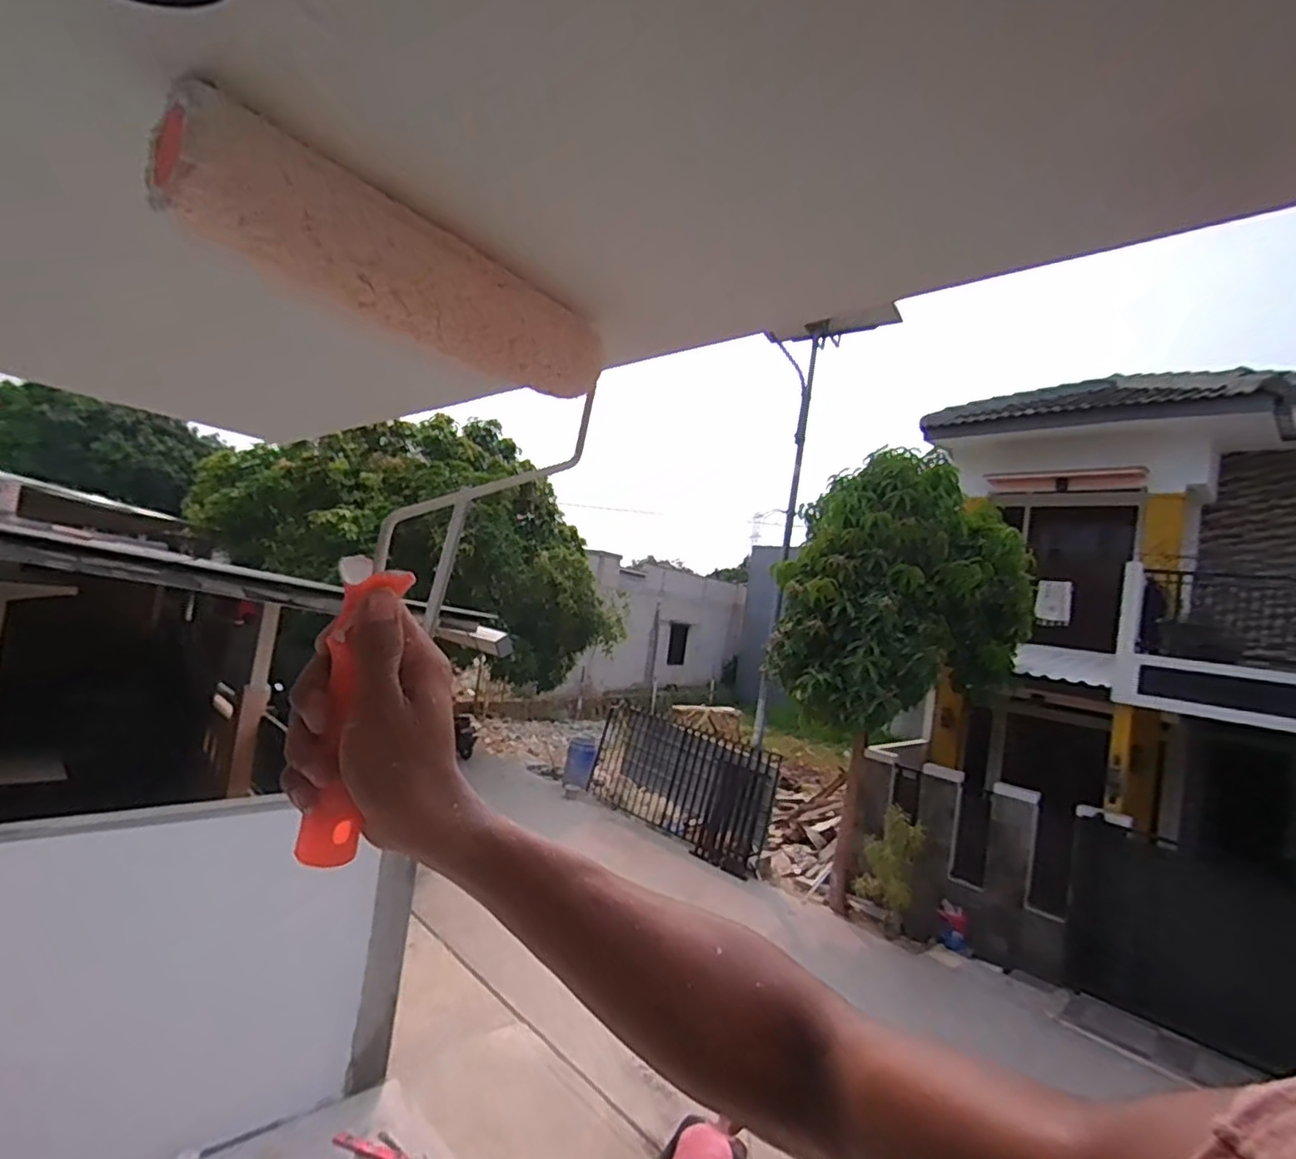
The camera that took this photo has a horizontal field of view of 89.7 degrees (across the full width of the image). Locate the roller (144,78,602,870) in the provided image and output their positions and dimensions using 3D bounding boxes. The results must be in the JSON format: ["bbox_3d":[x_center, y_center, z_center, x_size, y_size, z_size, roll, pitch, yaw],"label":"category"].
[{"bbox_3d":[-0.135,-0.020,0.329,0.057,0.316,0.230,5,-4,37],"label":"roller"}]

